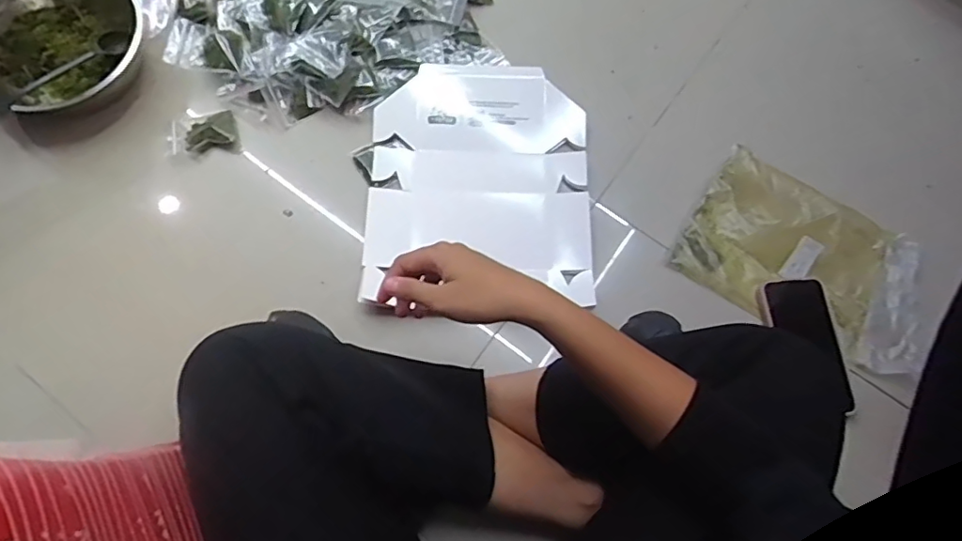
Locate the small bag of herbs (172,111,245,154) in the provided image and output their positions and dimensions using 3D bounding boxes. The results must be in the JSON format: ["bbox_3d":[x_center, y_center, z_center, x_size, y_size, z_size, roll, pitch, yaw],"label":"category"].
[{"bbox_3d":[-0.375,-0.185,0.762,0.081,0.031,0.065,-18,73,-7],"label":"small bag of herbs"}]

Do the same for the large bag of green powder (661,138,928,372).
[{"bbox_3d":[0.415,-0.012,0.704,0.308,0.037,0.180,29,74,8],"label":"large bag of green powder"}]

